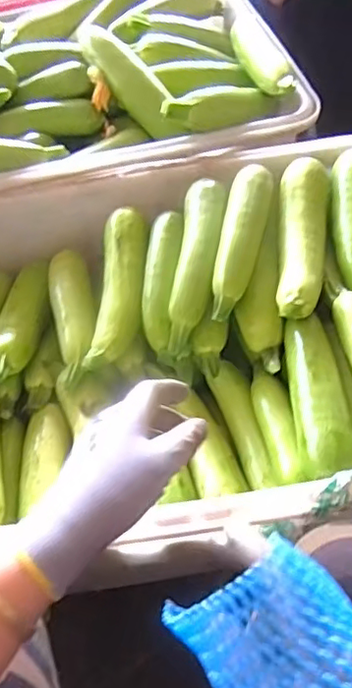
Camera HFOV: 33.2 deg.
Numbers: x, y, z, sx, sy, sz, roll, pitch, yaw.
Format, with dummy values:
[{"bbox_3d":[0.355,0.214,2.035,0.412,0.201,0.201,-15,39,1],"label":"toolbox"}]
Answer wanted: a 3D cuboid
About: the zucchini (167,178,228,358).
[{"bbox_3d":[0.024,-0.106,0.745,0.058,0.046,0.238,8,73,9],"label":"zucchini"}]

